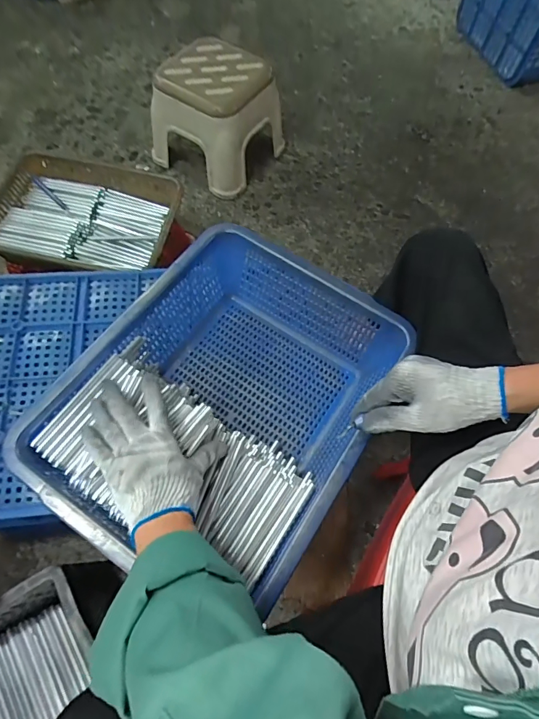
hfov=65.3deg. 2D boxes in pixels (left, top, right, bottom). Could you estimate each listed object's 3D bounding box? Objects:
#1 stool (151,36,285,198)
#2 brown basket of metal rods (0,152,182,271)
[{"bbox_3d":[-0.134,-0.665,1.157,0.283,0.230,0.291,31,64,13],"label":"stool"},{"bbox_3d":[-0.396,-0.306,0.899,0.374,0.062,0.276,14,62,4],"label":"brown basket of metal rods"}]

